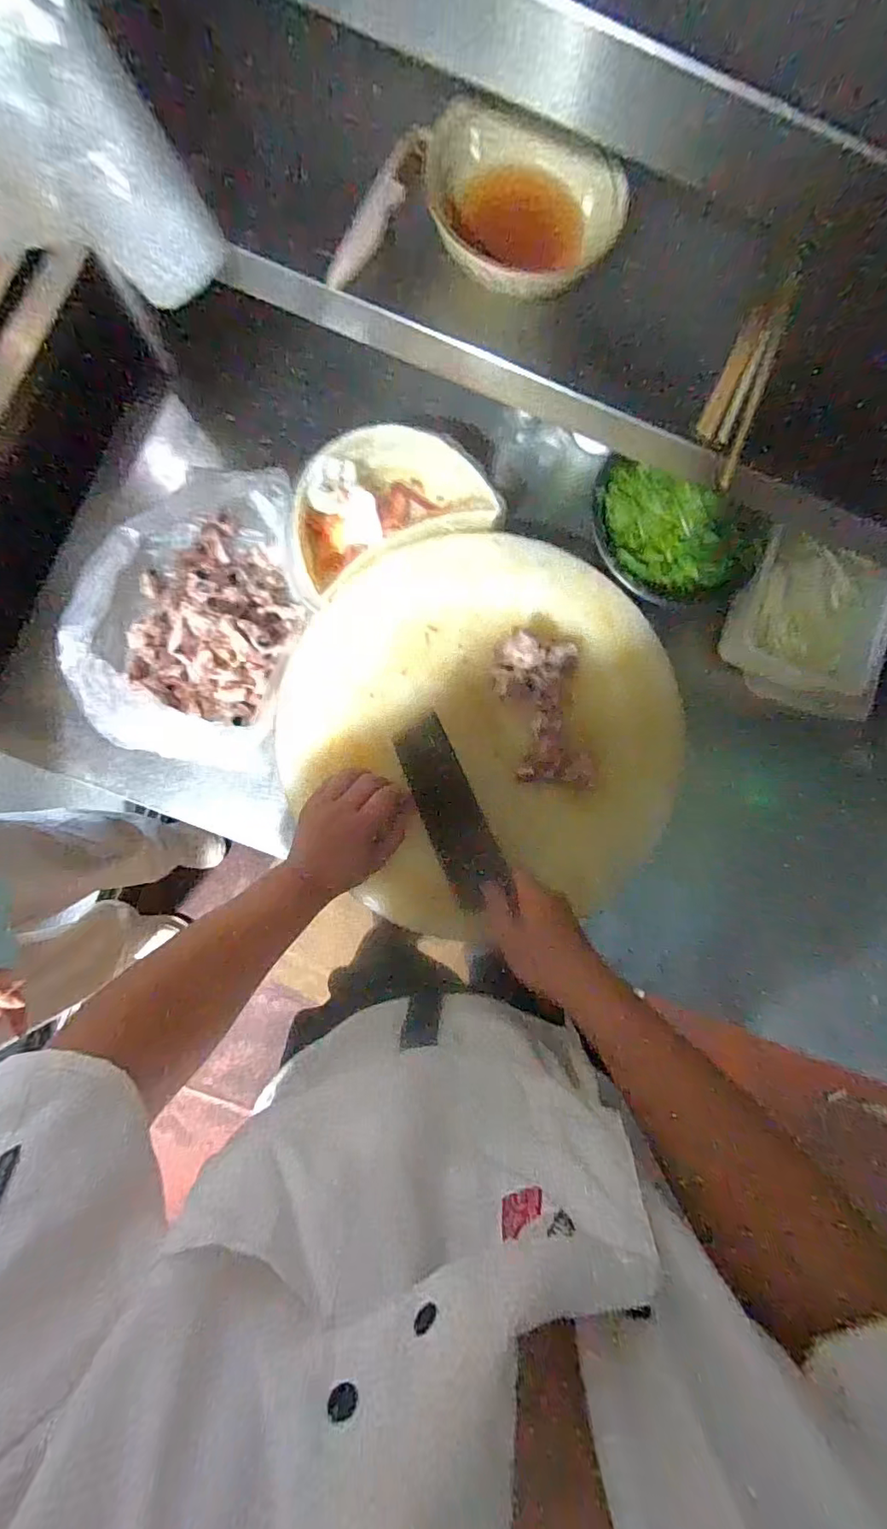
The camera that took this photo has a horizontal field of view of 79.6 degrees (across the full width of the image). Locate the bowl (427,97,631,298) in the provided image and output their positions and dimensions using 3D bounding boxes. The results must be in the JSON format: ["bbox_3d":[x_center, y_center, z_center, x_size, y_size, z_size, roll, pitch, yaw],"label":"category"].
[{"bbox_3d":[0.061,-0.457,0.448,0.162,0.055,0.127,25,84,-3],"label":"bowl"}]

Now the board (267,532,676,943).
[{"bbox_3d":[0.053,-0.040,0.611,0.448,0.057,0.435,0,86,-5],"label":"board"}]

